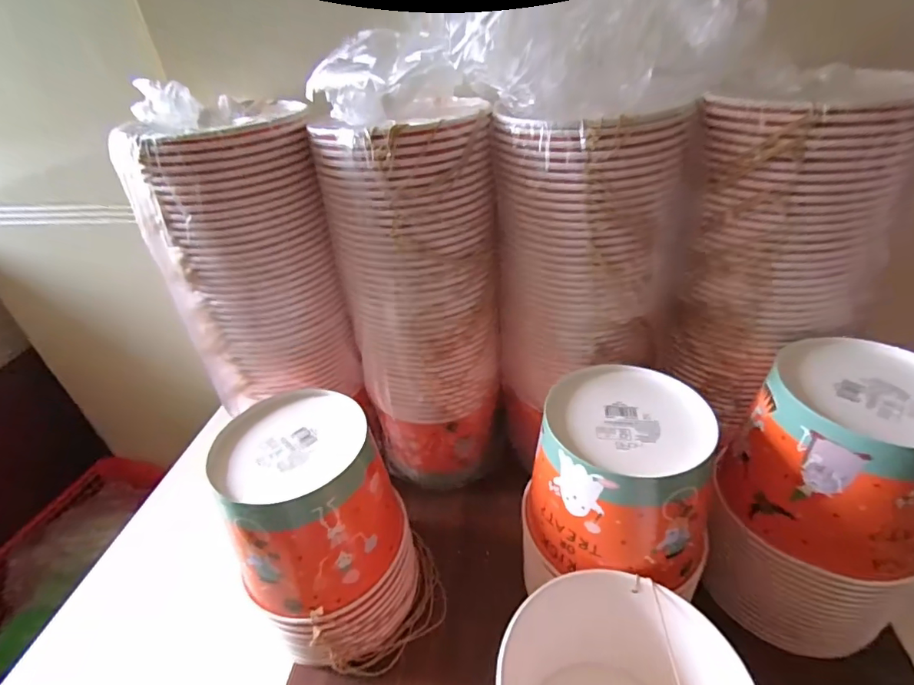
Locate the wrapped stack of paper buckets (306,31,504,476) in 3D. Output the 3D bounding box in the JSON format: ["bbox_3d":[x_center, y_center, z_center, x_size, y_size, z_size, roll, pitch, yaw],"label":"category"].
[{"bbox_3d":[-0.038,-0.048,0.516,0.154,0.447,0.134,-10,36,-7],"label":"wrapped stack of paper buckets"}]

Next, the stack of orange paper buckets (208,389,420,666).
[{"bbox_3d":[-0.120,0.174,0.453,0.135,0.215,0.148,-23,39,-23],"label":"stack of orange paper buckets"}]

